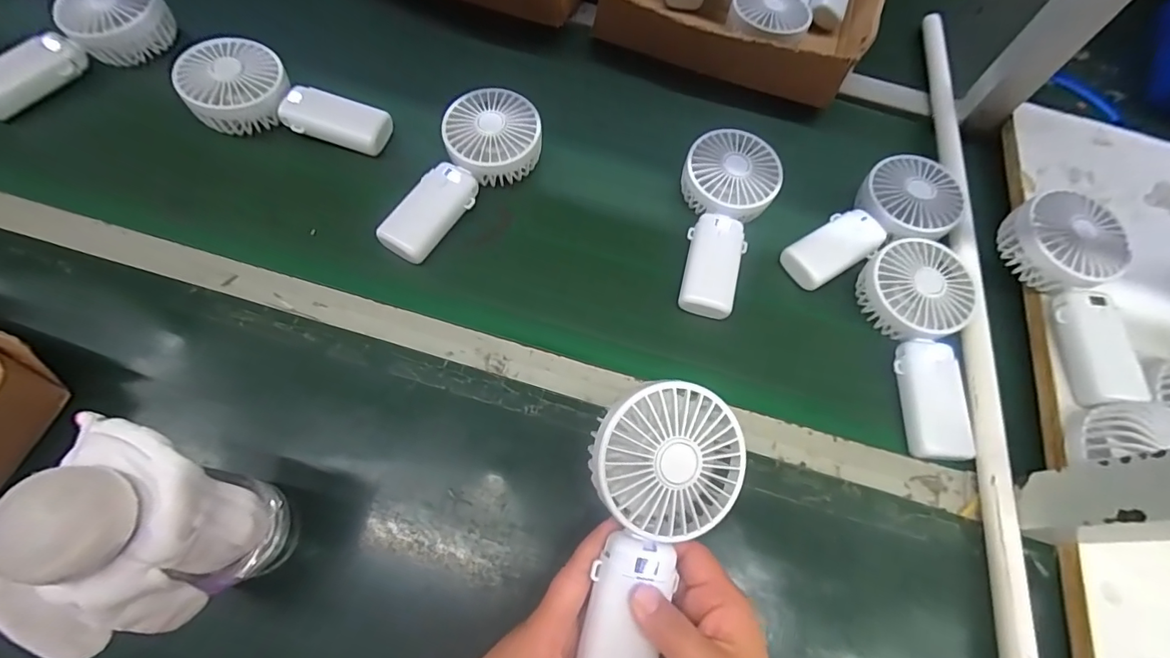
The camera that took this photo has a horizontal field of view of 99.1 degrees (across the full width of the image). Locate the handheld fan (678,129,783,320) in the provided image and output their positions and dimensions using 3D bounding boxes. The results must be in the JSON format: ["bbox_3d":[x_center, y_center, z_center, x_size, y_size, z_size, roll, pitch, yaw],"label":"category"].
[{"bbox_3d":[0.120,-0.101,0.451,0.082,0.033,0.181,21,66,4],"label":"handheld fan"}]

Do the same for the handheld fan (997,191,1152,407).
[{"bbox_3d":[0.412,-0.024,0.410,0.080,0.055,0.173,2,66,-5],"label":"handheld fan"}]

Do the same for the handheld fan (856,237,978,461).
[{"bbox_3d":[0.287,0.013,0.411,0.087,0.037,0.178,3,66,-4],"label":"handheld fan"}]

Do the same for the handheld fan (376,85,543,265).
[{"bbox_3d":[-0.104,-0.136,0.454,0.085,0.044,0.184,21,66,4],"label":"handheld fan"}]

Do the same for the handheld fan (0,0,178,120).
[{"bbox_3d":[-0.499,-0.278,0.485,0.061,0.061,0.193,38,69,14],"label":"handheld fan"}]

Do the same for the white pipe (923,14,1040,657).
[{"bbox_3d":[0.352,-0.073,0.461,0.021,0.025,0.673,13,65,3],"label":"white pipe"}]

